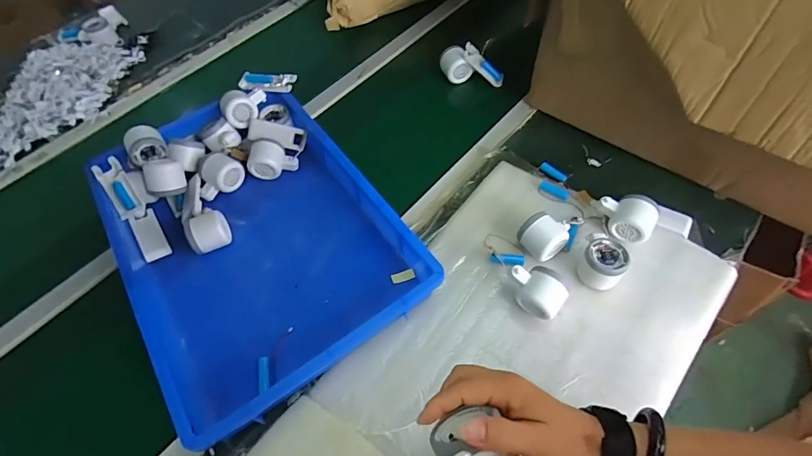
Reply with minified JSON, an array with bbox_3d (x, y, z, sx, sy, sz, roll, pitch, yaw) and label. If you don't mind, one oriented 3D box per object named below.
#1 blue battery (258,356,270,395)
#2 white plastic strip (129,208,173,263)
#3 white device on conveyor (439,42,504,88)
[{"bbox_3d":[-0.191,0.198,0.560,0.013,0.012,0.047,-10,57,-2],"label":"blue battery"},{"bbox_3d":[-0.428,0.011,0.700,0.041,0.004,0.105,-23,61,-30],"label":"white plastic strip"},{"bbox_3d":[0.136,-0.337,0.863,0.130,0.064,0.050,7,58,9],"label":"white device on conveyor"}]

